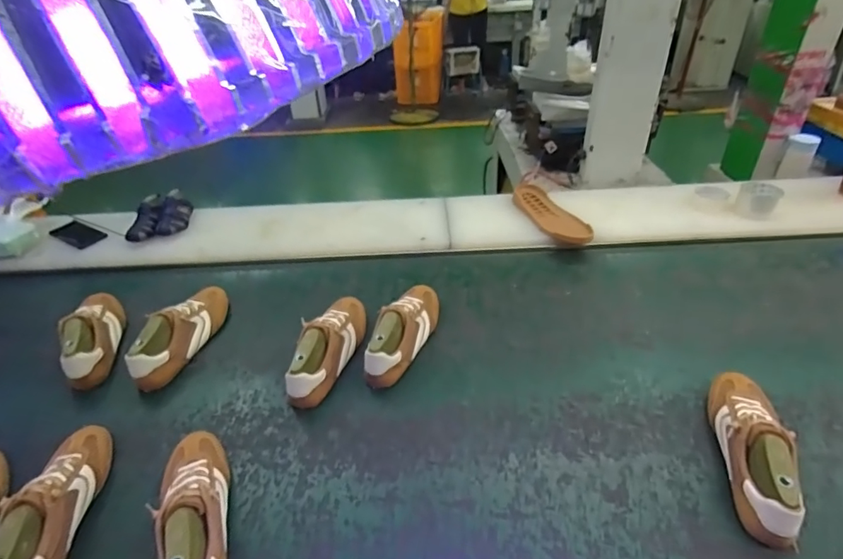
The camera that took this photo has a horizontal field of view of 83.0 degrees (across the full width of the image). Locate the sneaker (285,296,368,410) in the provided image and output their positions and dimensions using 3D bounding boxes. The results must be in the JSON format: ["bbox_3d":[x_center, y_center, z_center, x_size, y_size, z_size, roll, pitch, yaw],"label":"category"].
[{"bbox_3d":[-0.177,0.117,0.906,0.083,0.095,0.267,8,37,17],"label":"sneaker"}]

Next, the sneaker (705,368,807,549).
[{"bbox_3d":[0.485,0.238,0.691,0.091,0.097,0.267,10,37,19],"label":"sneaker"}]

